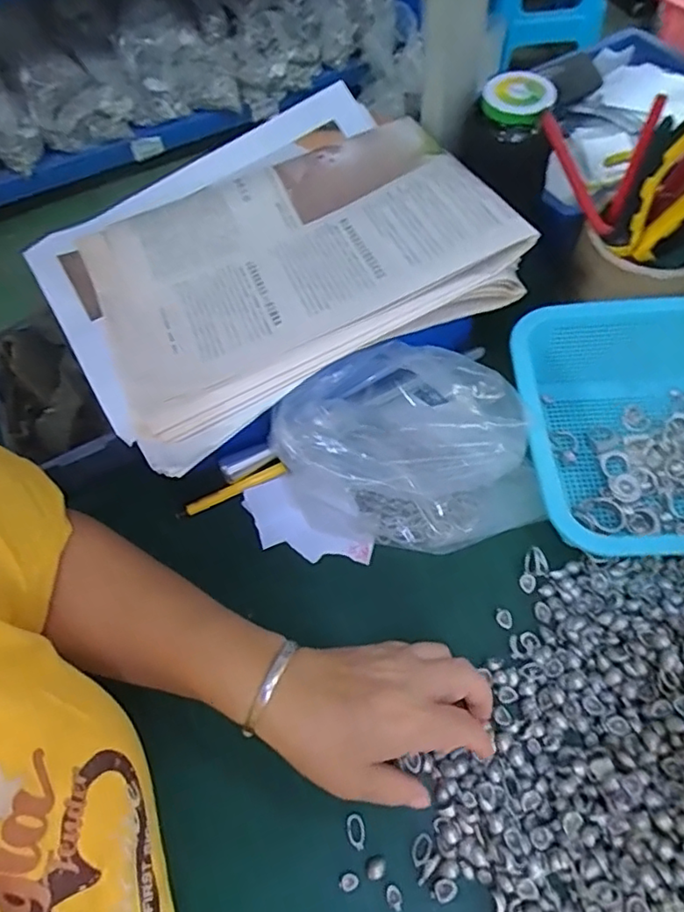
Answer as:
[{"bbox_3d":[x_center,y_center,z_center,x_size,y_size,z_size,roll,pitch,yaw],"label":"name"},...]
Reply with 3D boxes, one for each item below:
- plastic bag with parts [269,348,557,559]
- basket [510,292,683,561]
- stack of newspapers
[{"bbox_3d":[0.047,-0.004,0.431,0.180,0.075,0.135,-16,61,-5],"label":"plastic bag with parts"},{"bbox_3d":[0.268,-0.033,0.435,0.279,0.073,0.198,-12,61,-3],"label":"basket"},{"bbox_3d":[-0.063,-0.153,0.436,0.307,0.058,0.260,-27,63,-11],"label":"stack of newspapers"}]

